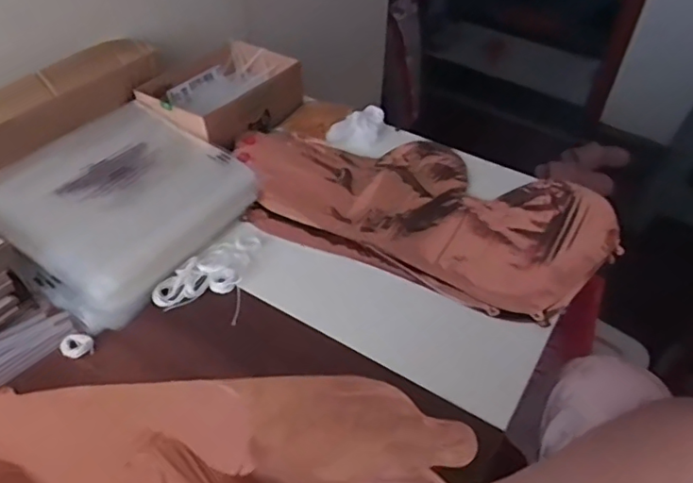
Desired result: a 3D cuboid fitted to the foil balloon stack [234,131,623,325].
[{"bbox_3d":[0.089,-0.052,0.664,0.432,0.024,0.237,18,47,14],"label":"foil balloon stack"}]

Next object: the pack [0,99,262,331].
[{"bbox_3d":[-0.251,-0.045,0.621,0.215,0.055,0.239,25,49,21],"label":"pack"}]

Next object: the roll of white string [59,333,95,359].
[{"bbox_3d":[-0.246,0.094,0.516,0.027,0.008,0.023,-9,46,-12],"label":"roll of white string"}]

